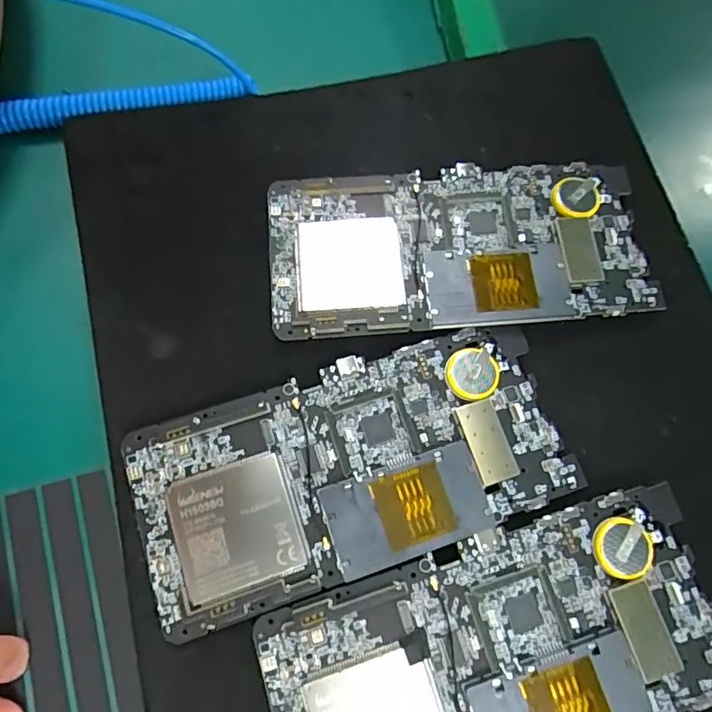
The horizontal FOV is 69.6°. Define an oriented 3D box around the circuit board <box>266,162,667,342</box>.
[{"bbox_3d":[0.040,-0.045,0.211,0.149,0.012,0.070,-3,73,-3],"label":"circuit board"}]

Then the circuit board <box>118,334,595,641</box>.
[{"bbox_3d":[-0.001,0.041,0.187,0.152,0.007,0.073,-12,75,-14],"label":"circuit board"}]

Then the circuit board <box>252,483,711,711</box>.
[{"bbox_3d":[0.047,0.101,0.172,0.151,0.010,0.071,-15,76,-14],"label":"circuit board"}]

